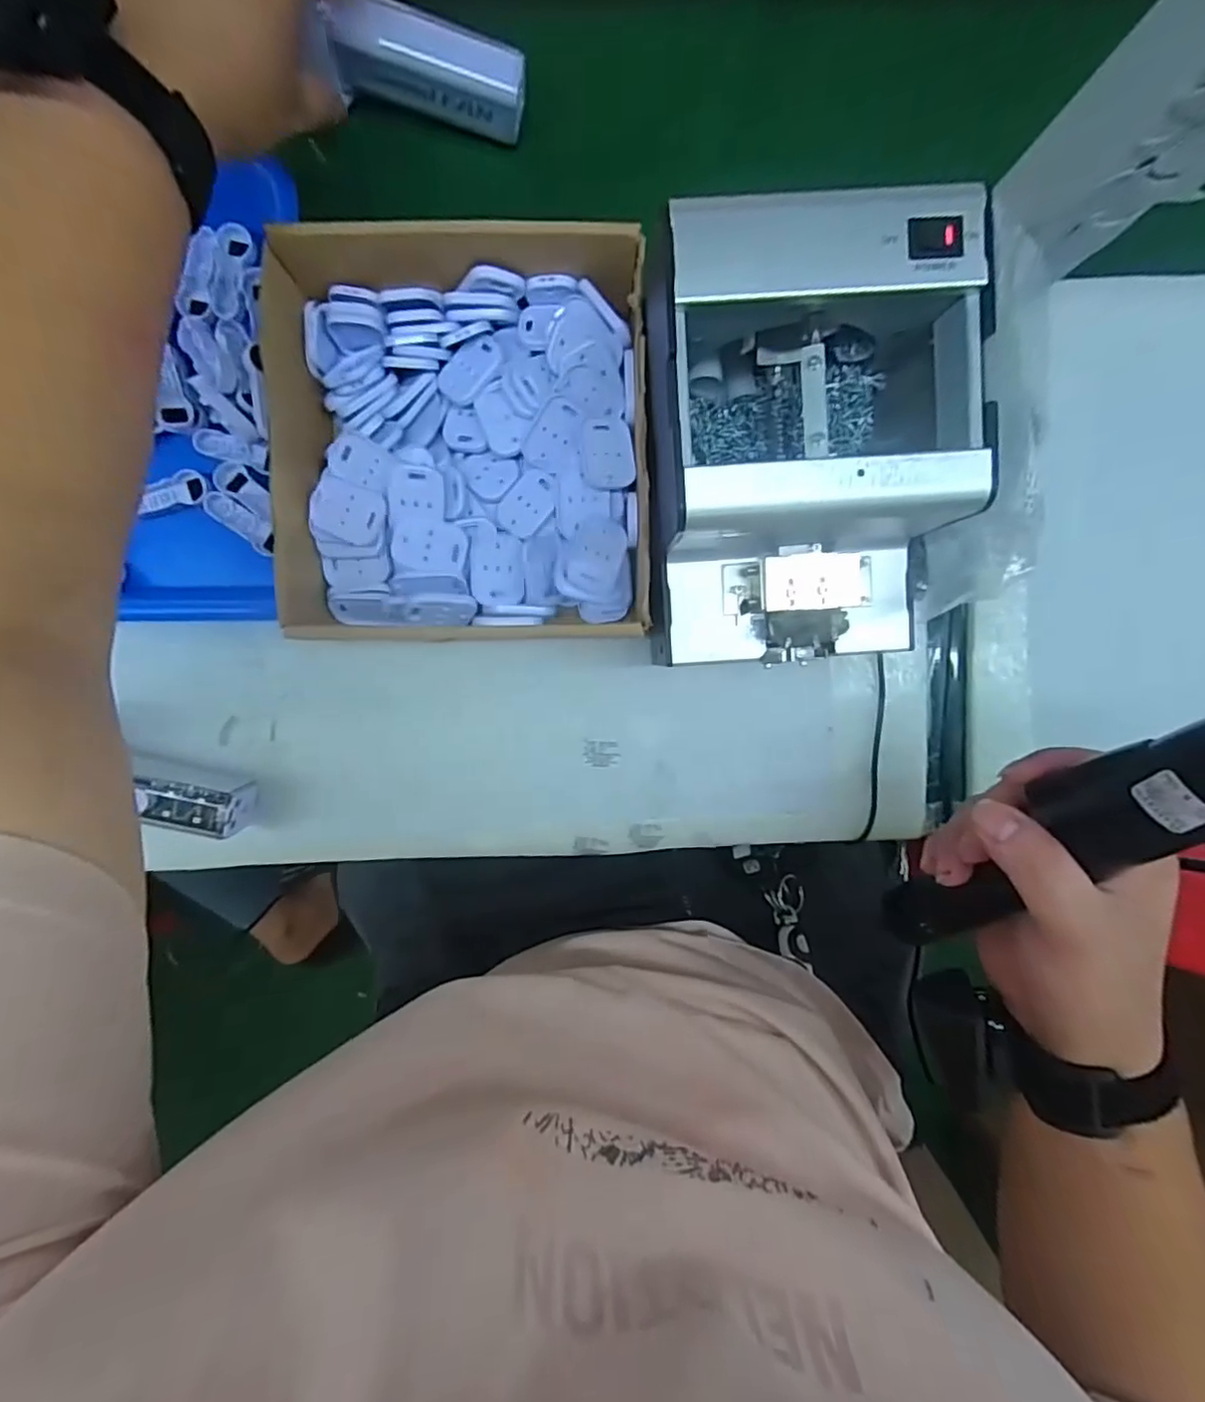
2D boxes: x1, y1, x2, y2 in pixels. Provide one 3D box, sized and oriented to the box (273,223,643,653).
[{"bbox_3d":[-0.070,-0.138,0.332,0.189,0.051,0.207,-2,95,-1],"label":"box"}]

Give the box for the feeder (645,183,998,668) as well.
[{"bbox_3d":[0.090,-0.111,0.302,0.128,0.129,0.183,-1,95,-1],"label":"feeder"}]

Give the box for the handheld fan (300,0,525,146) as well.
[{"bbox_3d":[-0.095,-0.344,0.336,0.104,0.036,0.033,8,99,-11],"label":"handheld fan"}]

